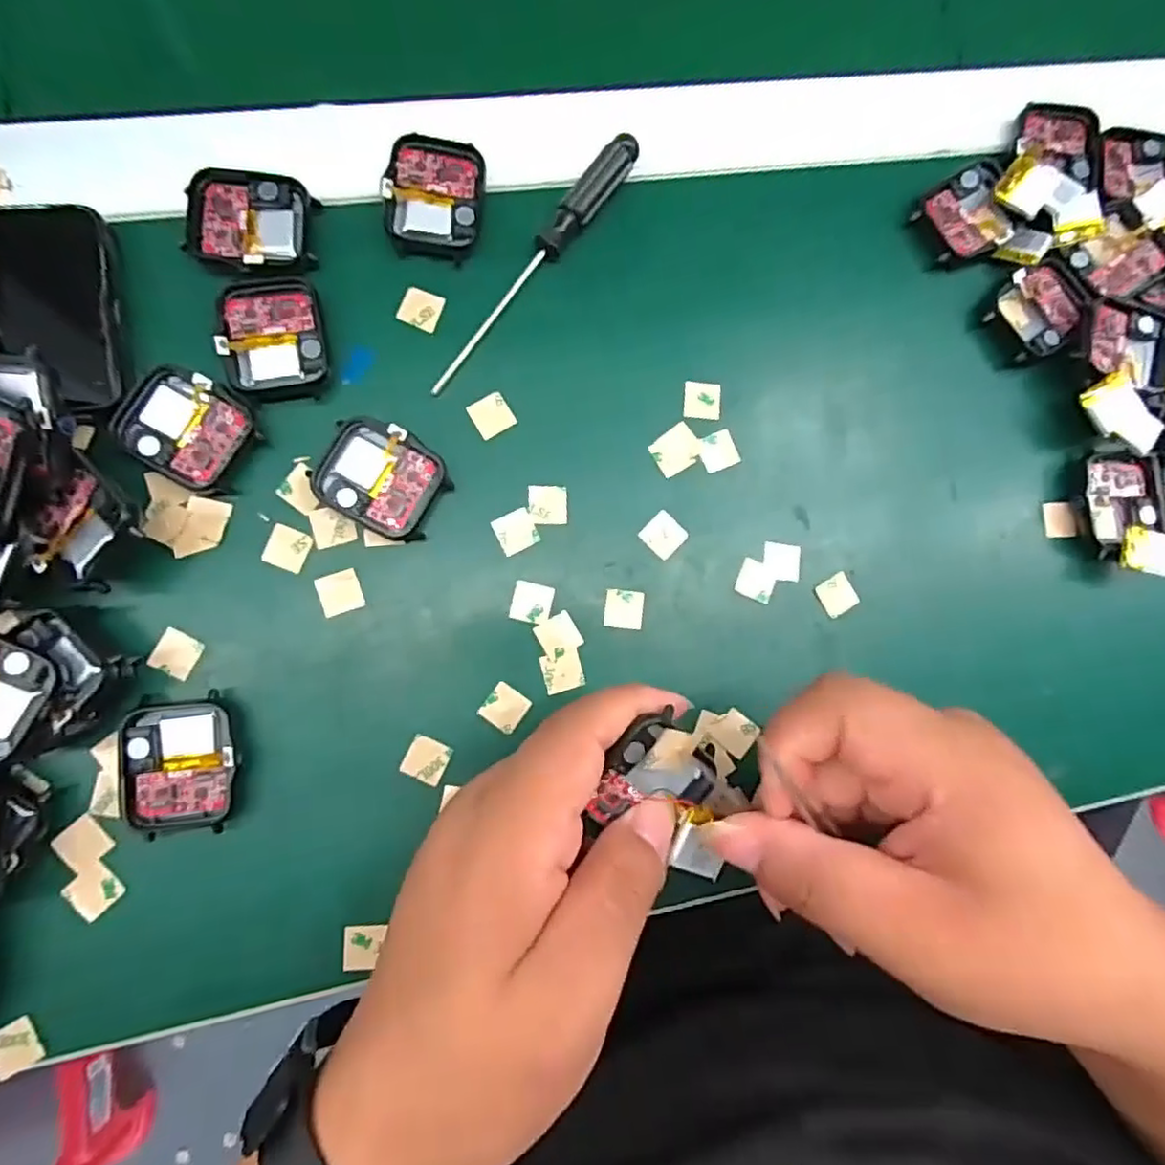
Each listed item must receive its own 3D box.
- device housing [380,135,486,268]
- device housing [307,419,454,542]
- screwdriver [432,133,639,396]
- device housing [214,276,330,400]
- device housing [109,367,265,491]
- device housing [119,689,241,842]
[{"bbox_3d":[-0.059,-0.153,0.260,0.037,0.010,0.045,6,84,-6],"label":"device housing"},{"bbox_3d":[-0.077,-0.039,0.248,0.045,0.011,0.037,30,82,-3],"label":"device housing"},{"bbox_3d":[-0.019,-0.129,0.263,0.012,0.012,0.130,37,81,-2],"label":"screwdriver"},{"bbox_3d":[-0.116,-0.092,0.245,0.036,0.005,0.045,-8,85,-8],"label":"device housing"},{"bbox_3d":[-0.146,-0.057,0.241,0.041,0.010,0.037,37,81,-2],"label":"device housing"},{"bbox_3d":[-0.140,0.064,0.230,0.037,0.013,0.046,-6,85,-8],"label":"device housing"}]

